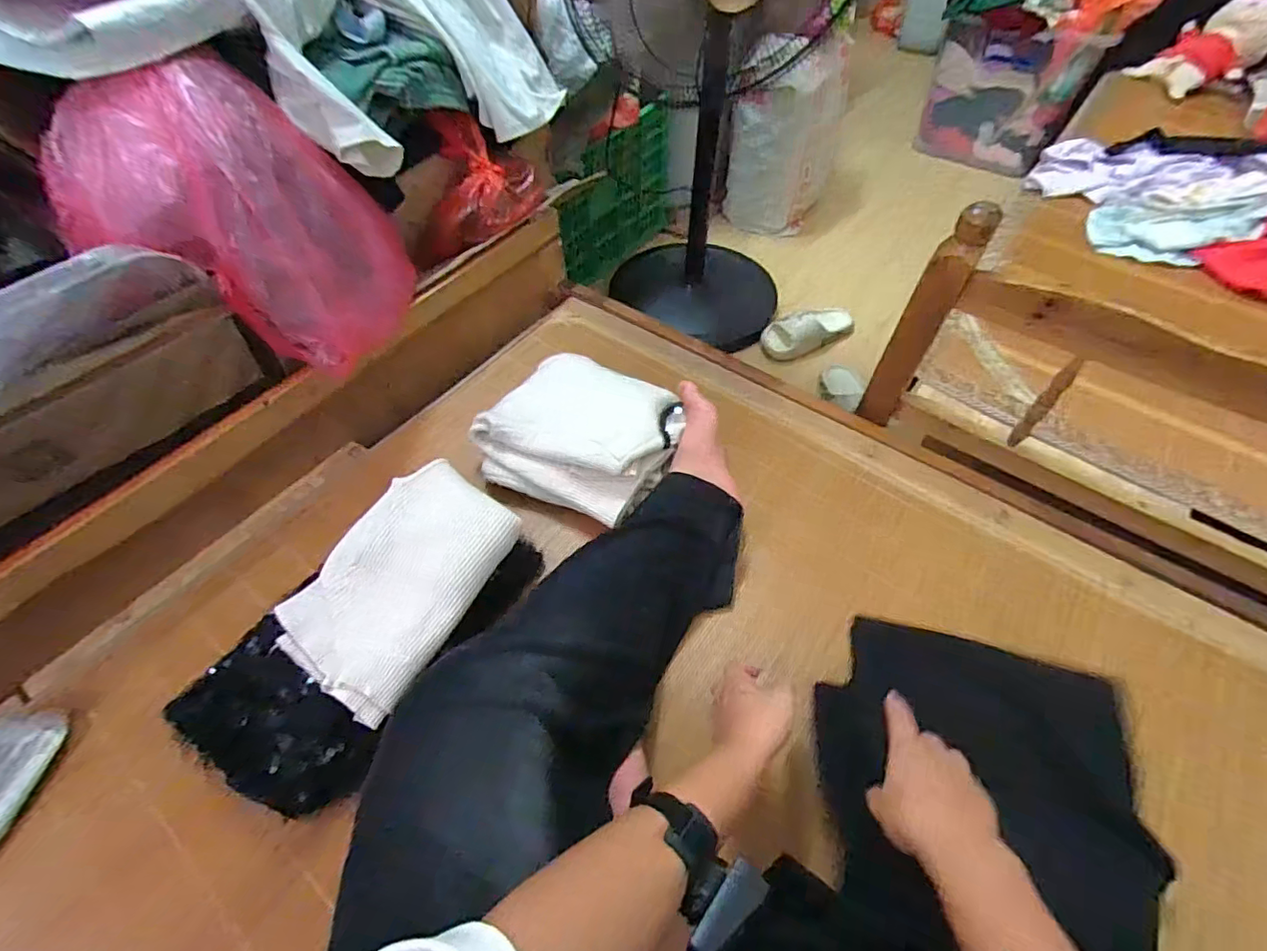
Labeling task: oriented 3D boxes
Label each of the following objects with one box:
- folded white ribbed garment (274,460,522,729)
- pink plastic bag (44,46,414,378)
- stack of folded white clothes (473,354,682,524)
[{"bbox_3d":[-0.284,0.121,0.662,0.193,0.054,0.272,29,59,20],"label":"folded white ribbed garment"},{"bbox_3d":[-0.486,-0.319,0.718,0.231,0.300,0.332,24,58,17],"label":"pink plastic bag"},{"bbox_3d":[-0.074,-0.067,0.812,0.267,0.090,0.227,23,57,16],"label":"stack of folded white clothes"}]

